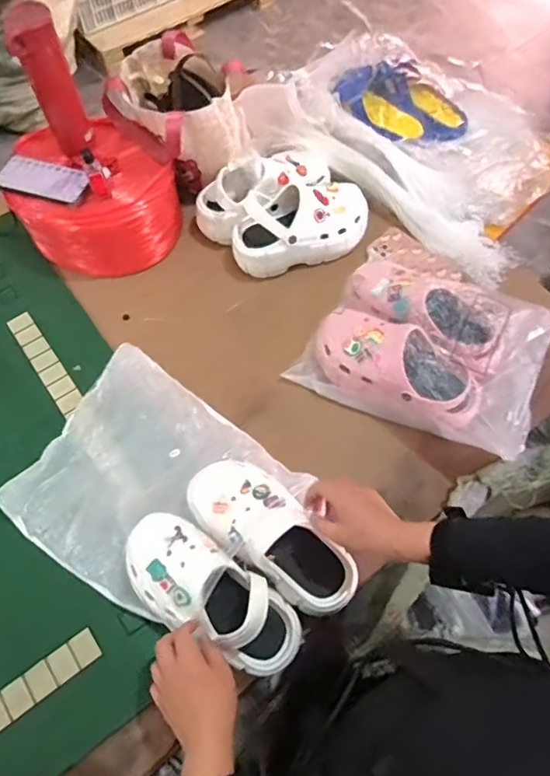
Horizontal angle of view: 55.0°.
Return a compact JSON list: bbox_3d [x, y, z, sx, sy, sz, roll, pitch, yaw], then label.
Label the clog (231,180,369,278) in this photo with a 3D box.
[{"bbox_3d":[0.047,-0.283,0.913,0.246,0.103,0.104,-12,64,-7],"label":"clog"}]

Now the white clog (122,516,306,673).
[{"bbox_3d":[-0.081,0.249,0.638,0.238,0.093,0.109,30,66,17],"label":"white clog"}]

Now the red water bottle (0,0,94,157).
[{"bbox_3d":[-0.348,-0.468,0.827,0.075,0.210,0.059,-21,65,-11],"label":"red water bottle"}]

